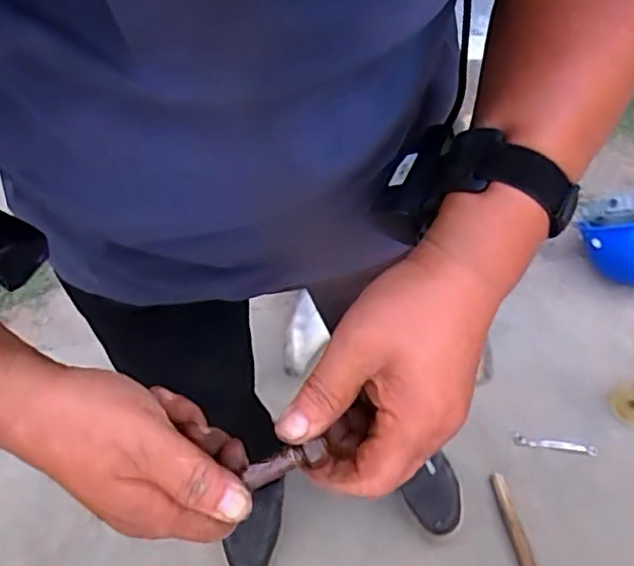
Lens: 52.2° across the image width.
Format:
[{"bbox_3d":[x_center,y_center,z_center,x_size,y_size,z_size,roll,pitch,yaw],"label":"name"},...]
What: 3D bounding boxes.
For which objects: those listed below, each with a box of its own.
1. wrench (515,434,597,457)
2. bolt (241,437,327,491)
[{"bbox_3d":[0.431,0.295,1.171,0.144,0.004,0.021,8,56,10],"label":"wrench"},{"bbox_3d":[-0.016,0.088,0.319,0.040,0.010,0.011,-26,56,4],"label":"bolt"}]

